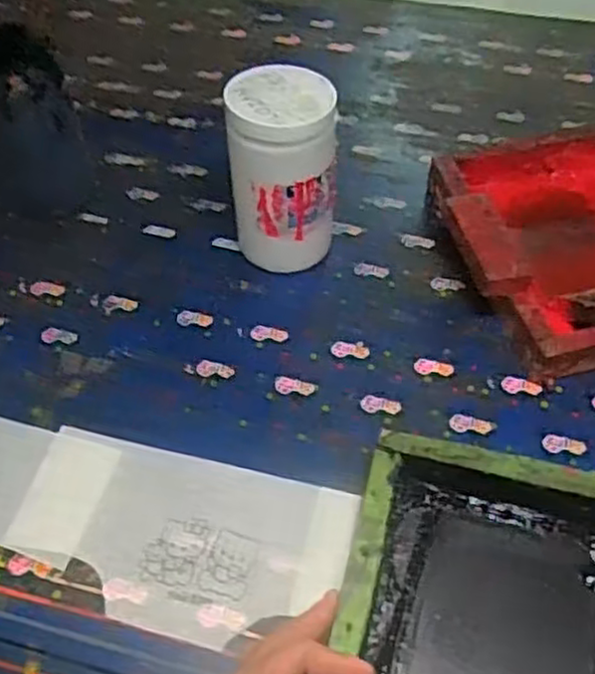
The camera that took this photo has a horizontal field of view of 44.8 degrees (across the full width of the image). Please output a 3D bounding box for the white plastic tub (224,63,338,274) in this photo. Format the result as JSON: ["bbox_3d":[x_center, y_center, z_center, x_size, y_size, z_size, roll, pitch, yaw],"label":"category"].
[{"bbox_3d":[-0.012,-0.145,0.667,0.091,0.178,0.091,0,50,0],"label":"white plastic tub"}]

